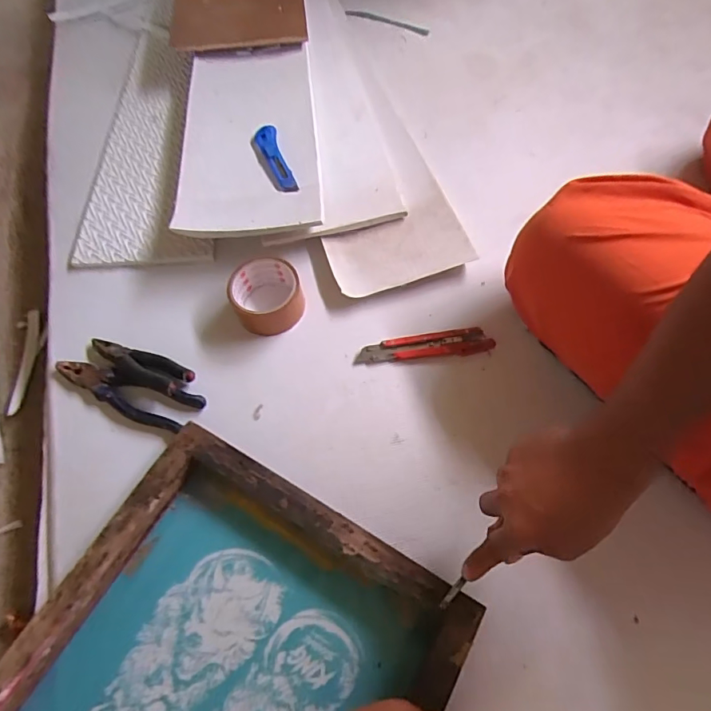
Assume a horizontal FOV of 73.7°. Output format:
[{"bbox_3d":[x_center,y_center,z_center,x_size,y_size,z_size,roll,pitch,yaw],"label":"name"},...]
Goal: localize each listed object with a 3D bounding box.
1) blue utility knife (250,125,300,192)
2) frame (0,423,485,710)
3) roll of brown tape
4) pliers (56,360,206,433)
[{"bbox_3d":[-0.119,-0.281,0.672,0.038,0.026,0.147,-18,63,-6],"label":"blue utility knife"},{"bbox_3d":[-0.147,0.326,0.409,0.340,0.060,0.435,29,70,14],"label":"frame"},{"bbox_3d":[-0.112,-0.076,0.595,0.086,0.041,0.094,-28,70,-11],"label":"roll of brown tape"},{"bbox_3d":[-0.280,0.046,0.568,0.190,0.014,0.051,14,65,10],"label":"pliers"}]

